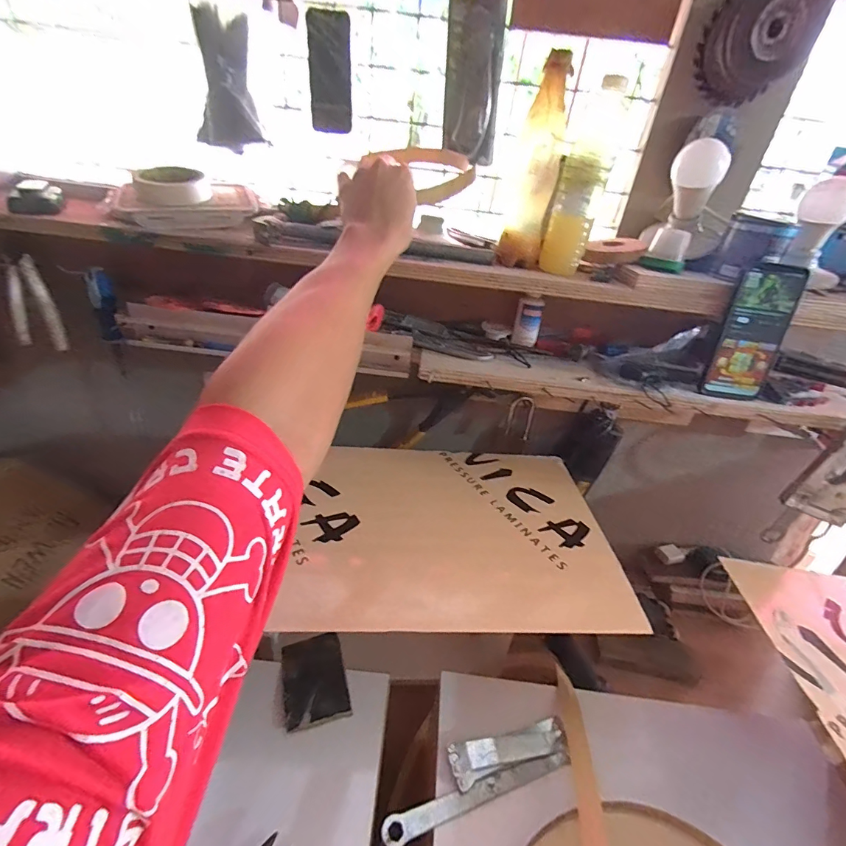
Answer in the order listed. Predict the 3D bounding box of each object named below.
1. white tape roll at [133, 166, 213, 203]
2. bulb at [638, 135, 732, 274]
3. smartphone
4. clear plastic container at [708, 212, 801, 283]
[{"bbox_3d":[-0.345,-0.327,0.578,0.089,0.033,0.104,-11,38,-26],"label":"white tape roll"},{"bbox_3d":[0.333,-0.273,0.536,0.058,0.136,0.067,17,34,14],"label":"bulb"},{"bbox_3d":[0.412,-0.110,0.526,0.078,0.165,0.007,7,22,-1],"label":"smartphone"},{"bbox_3d":[0.411,-0.218,0.527,0.060,0.071,0.058,-1,34,-13],"label":"clear plastic container"}]

